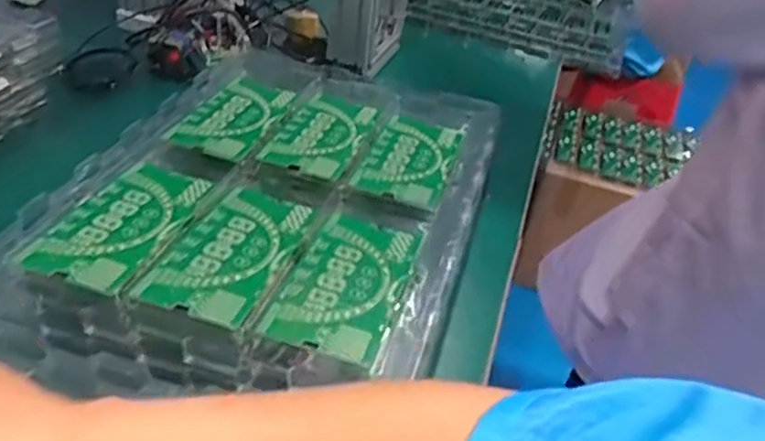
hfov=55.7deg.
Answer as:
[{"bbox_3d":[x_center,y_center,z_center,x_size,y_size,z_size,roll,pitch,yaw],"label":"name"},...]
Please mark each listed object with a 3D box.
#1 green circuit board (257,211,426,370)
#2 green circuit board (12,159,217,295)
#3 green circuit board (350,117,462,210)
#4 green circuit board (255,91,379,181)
[{"bbox_3d":[-0.035,0.061,0.769,0.113,0.009,0.226,16,35,7],"label":"green circuit board"},{"bbox_3d":[-0.284,-0.003,0.803,0.107,0.008,0.236,17,34,7],"label":"green circuit board"},{"bbox_3d":[0.042,-0.089,0.993,0.111,0.014,0.236,16,37,8],"label":"green circuit board"},{"bbox_3d":[-0.084,-0.122,1.016,0.108,0.012,0.229,16,36,7],"label":"green circuit board"}]

